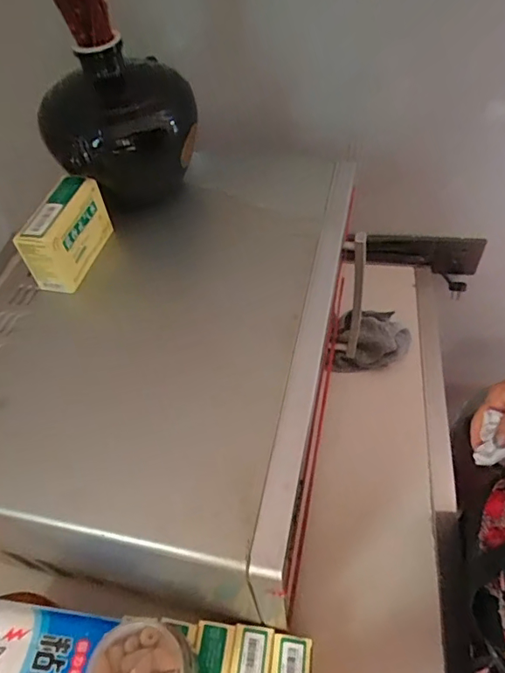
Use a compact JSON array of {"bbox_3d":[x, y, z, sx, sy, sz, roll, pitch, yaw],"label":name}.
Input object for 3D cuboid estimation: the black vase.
[{"bbox_3d":[-0.132,-0.218,0.529,0.154,0.156,0.131,-12,52,-5],"label":"black vase"}]

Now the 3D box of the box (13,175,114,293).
[{"bbox_3d":[-0.190,-0.108,0.509,0.049,0.069,0.106,11,54,13],"label":"box"}]

